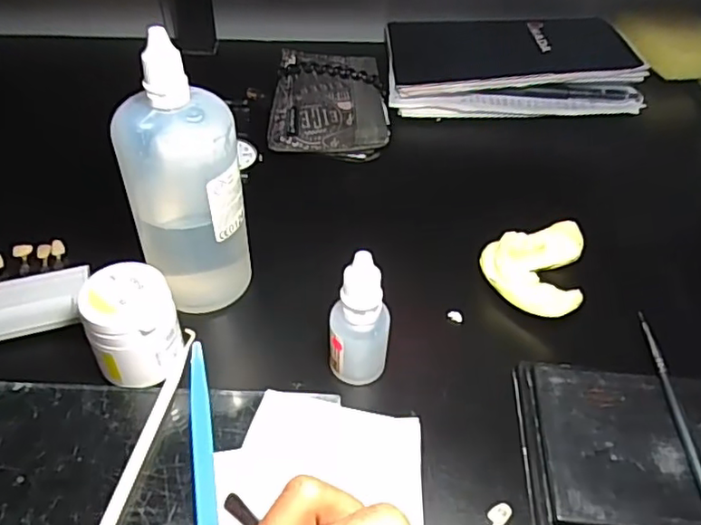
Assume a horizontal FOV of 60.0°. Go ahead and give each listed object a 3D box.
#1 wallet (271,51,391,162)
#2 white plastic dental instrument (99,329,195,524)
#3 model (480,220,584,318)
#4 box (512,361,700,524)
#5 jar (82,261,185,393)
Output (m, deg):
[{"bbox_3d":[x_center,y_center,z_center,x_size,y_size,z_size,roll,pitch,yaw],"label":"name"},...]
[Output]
[{"bbox_3d":[-0.016,-0.126,0.481,0.088,0.016,0.101,2,61,-2],"label":"wallet"},{"bbox_3d":[-0.100,0.087,0.291,0.006,0.007,0.139,8,46,6],"label":"white plastic dental instrument"},{"bbox_3d":[0.116,-0.001,0.381,0.061,0.016,0.074,20,48,17],"label":"model"},{"bbox_3d":[0.160,0.093,0.294,0.147,0.012,0.090,4,46,2],"label":"box"},{"bbox_3d":[-0.110,0.032,0.314,0.042,0.051,0.044,1,46,-1],"label":"jar"}]

